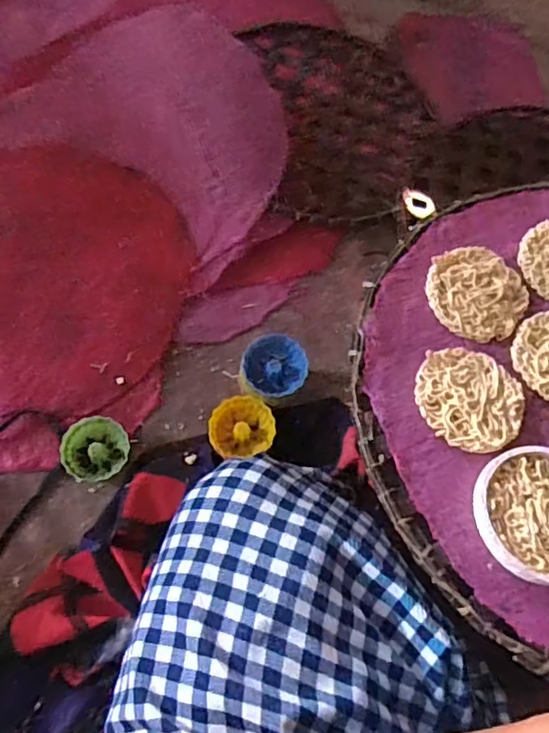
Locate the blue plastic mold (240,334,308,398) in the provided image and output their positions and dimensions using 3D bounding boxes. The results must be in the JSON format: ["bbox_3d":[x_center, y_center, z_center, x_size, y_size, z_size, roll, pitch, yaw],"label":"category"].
[{"bbox_3d":[0.000,0.000,0.572,0.062,0.026,0.062,2,64,-5],"label":"blue plastic mold"}]

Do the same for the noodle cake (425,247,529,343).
[{"bbox_3d":[0.152,-0.057,0.444,0.072,0.010,0.073,2,64,-5],"label":"noodle cake"}]

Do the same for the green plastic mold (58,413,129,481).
[{"bbox_3d":[-0.173,0.080,0.572,0.060,0.025,0.061,0,69,-1],"label":"green plastic mold"}]

